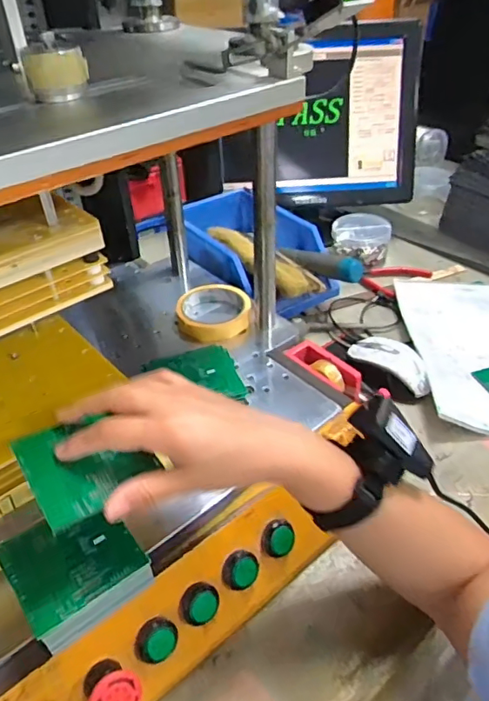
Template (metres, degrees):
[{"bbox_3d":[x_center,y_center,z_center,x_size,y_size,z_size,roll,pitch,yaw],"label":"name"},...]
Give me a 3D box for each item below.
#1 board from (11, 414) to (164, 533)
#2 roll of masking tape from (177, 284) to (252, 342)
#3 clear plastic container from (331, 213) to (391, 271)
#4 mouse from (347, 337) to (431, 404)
[{"bbox_3d":[-0.108,0.077,0.367,0.075,0.004,0.075,-21,52,-30],"label":"board"},{"bbox_3d":[-0.037,-0.045,0.655,0.087,0.025,0.089,-1,41,1],"label":"roll of masking tape"},{"bbox_3d":[0.195,-0.187,0.907,0.097,0.058,0.081,6,41,9],"label":"clear plastic container"},{"bbox_3d":[0.181,0.020,0.674,0.060,0.032,0.116,-27,46,-26],"label":"mouse"}]

